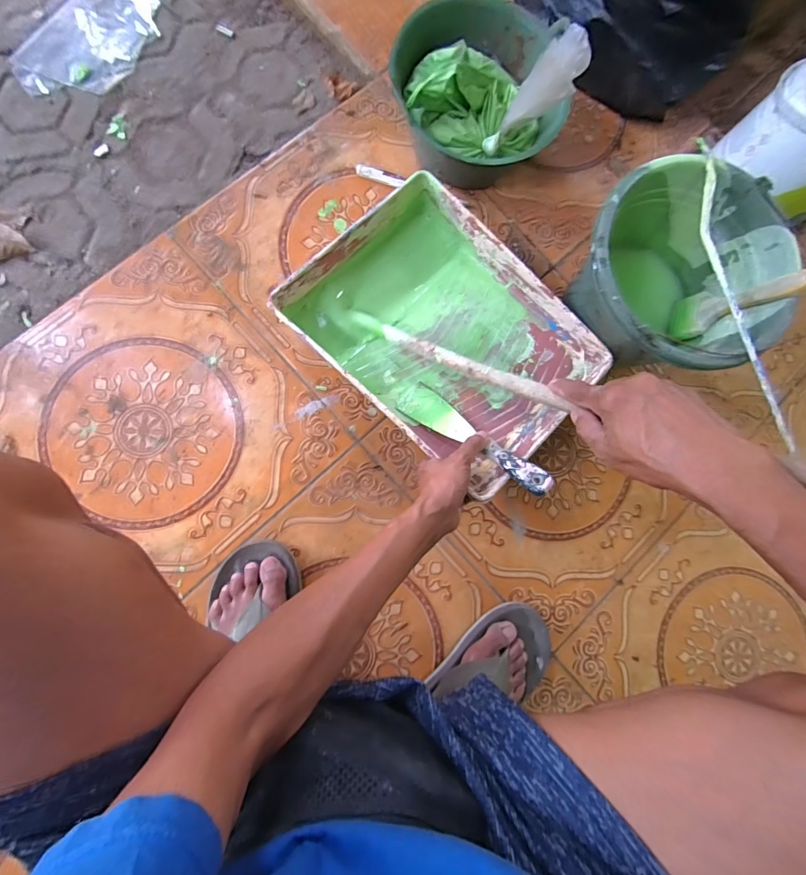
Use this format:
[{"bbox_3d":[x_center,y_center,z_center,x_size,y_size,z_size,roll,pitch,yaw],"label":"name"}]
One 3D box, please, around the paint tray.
[{"bbox_3d":[0.054,-0.135,0.512,0.349,0.094,0.267,44,82,1],"label":"paint tray"}]

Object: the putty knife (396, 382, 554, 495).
[{"bbox_3d":[0.084,0.000,0.458,0.204,0.012,0.046,36,81,24],"label":"putty knife"}]

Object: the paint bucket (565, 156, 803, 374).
[{"bbox_3d":[0.323,-0.191,0.512,0.232,0.175,0.235,1,84,-5],"label":"paint bucket"}]

